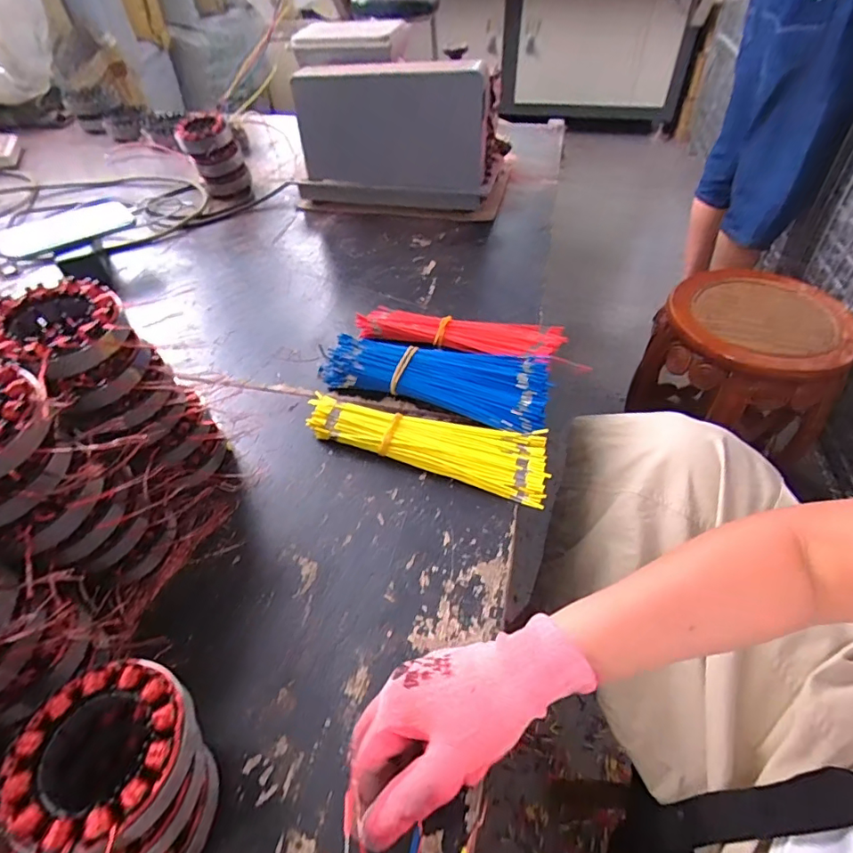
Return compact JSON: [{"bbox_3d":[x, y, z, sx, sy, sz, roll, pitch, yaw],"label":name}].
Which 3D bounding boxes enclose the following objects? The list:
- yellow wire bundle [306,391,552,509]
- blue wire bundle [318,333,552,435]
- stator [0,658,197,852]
[{"bbox_3d":[0.002,0.010,0.503,0.241,0.026,0.072,16,50,15],"label":"yellow wire bundle"},{"bbox_3d":[0.006,-0.054,0.555,0.251,0.039,0.096,12,49,12],"label":"blue wire bundle"},{"bbox_3d":[-0.172,0.172,0.269,0.085,0.022,0.086,-1,47,1],"label":"stator"}]

